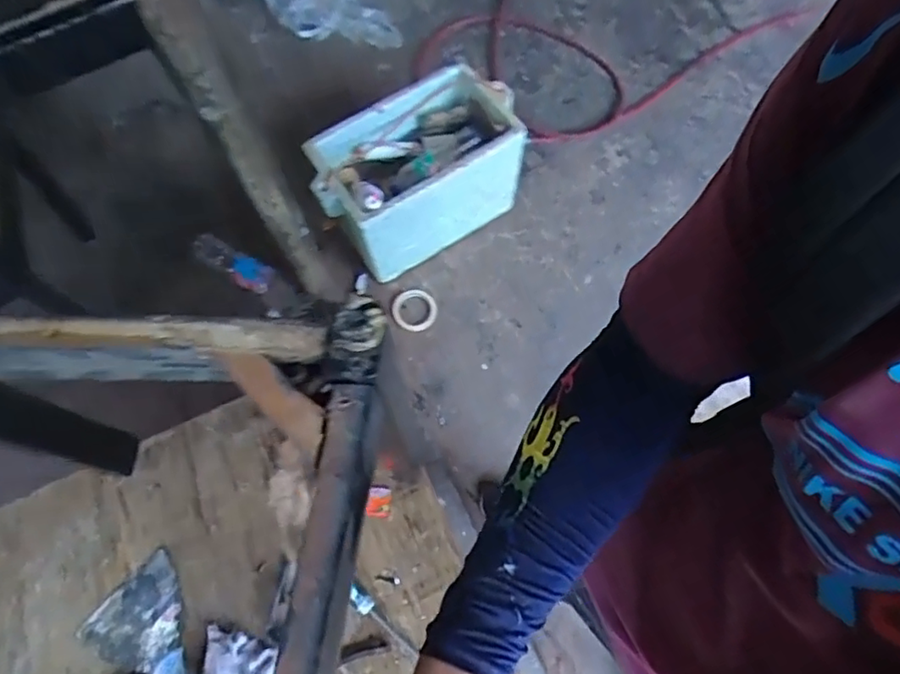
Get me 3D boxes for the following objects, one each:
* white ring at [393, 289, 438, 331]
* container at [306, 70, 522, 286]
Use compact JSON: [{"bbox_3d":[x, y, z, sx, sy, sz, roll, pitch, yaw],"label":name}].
[{"bbox_3d":[-0.084,-0.066,1.405,0.103,0.017,0.108,-1,67,3],"label":"white ring"},{"bbox_3d":[-0.072,-0.367,1.352,0.449,0.251,0.241,-34,69,-11],"label":"container"}]

